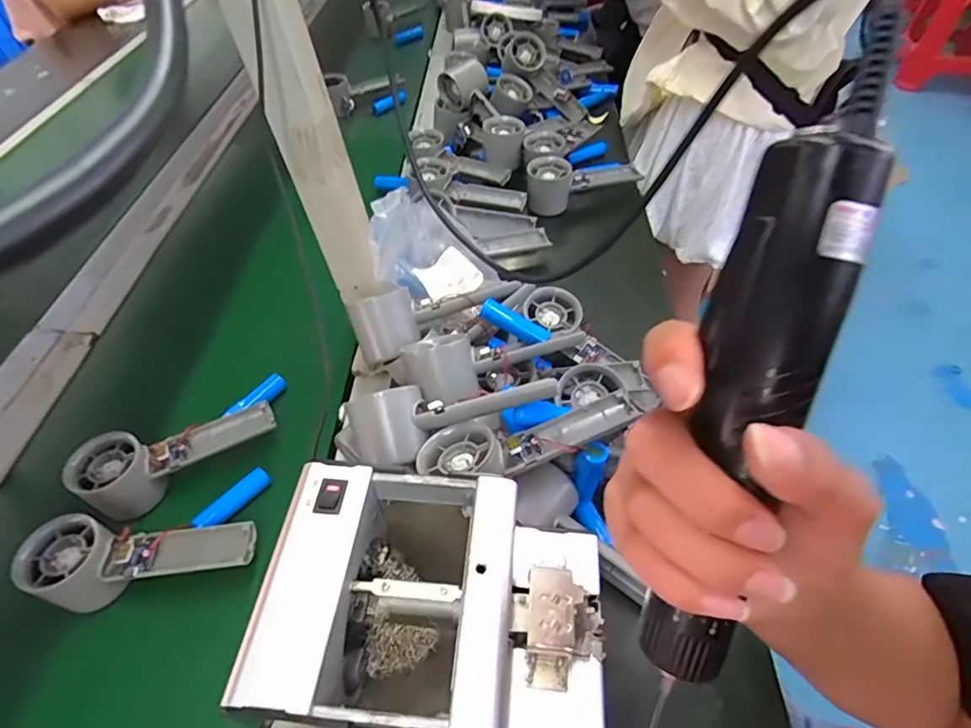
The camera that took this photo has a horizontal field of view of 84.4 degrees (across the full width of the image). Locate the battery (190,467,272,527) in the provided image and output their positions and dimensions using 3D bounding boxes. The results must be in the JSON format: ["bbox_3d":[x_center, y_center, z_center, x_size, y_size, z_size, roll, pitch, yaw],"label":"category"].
[{"bbox_3d":[-0.214,0.119,0.459,0.020,0.019,0.065,24,53,26],"label":"battery"}]

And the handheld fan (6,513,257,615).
[{"bbox_3d":[-0.257,0.145,0.408,0.151,0.064,0.054,-9,46,-2],"label":"handheld fan"}]

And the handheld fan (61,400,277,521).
[{"bbox_3d":[-0.267,0.075,0.472,0.155,0.063,0.049,-29,50,-21],"label":"handheld fan"}]

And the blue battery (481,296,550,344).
[{"bbox_3d":[0.026,-0.036,0.483,0.066,0.017,0.014,29,54,10],"label":"blue battery"}]

